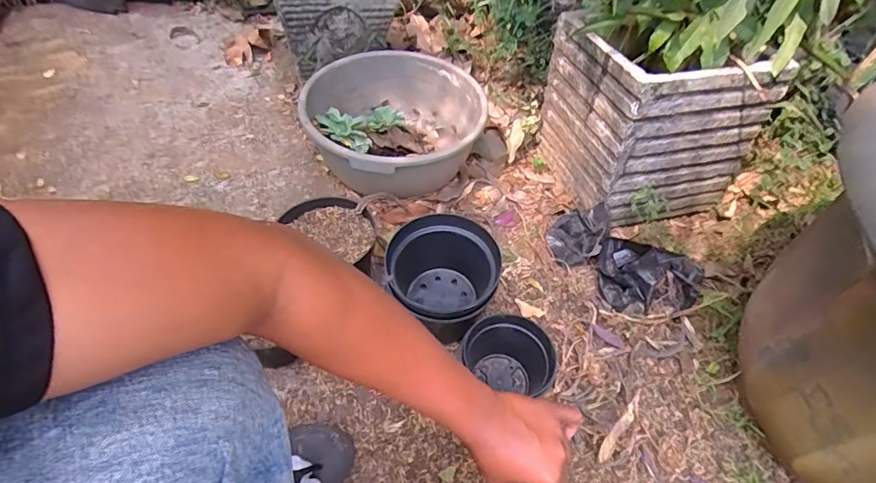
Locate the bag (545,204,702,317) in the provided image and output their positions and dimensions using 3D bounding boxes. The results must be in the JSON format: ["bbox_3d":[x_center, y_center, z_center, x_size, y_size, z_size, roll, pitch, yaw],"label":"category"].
[{"bbox_3d":[0.340,0.038,0.868,0.291,0.077,0.174,27,55,16],"label":"bag"}]

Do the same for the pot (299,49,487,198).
[{"bbox_3d":[-0.092,-0.250,1.002,0.352,0.151,0.376,4,51,-5],"label":"pot"}]

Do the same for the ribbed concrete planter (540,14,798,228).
[{"bbox_3d":[0.423,-0.263,0.957,0.300,0.315,0.321,-9,53,-11],"label":"ribbed concrete planter"}]

